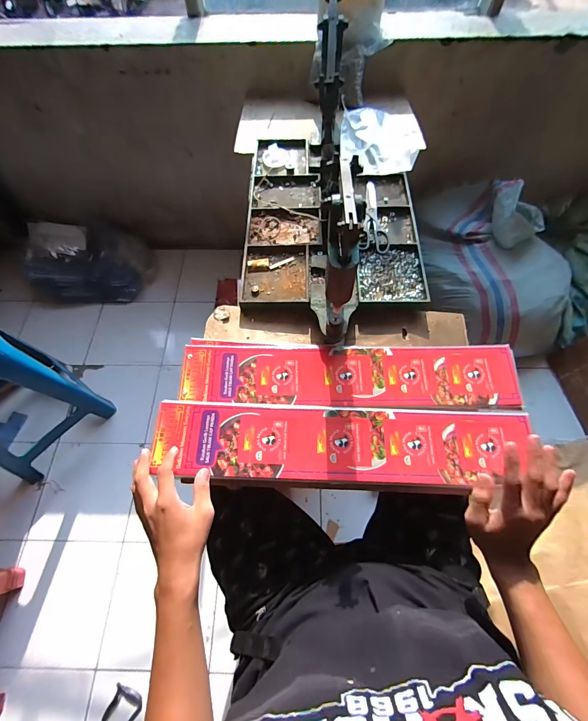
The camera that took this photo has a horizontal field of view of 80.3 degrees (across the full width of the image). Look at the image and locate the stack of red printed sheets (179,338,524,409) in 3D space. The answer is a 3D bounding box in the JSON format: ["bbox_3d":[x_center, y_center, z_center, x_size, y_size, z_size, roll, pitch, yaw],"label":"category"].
[{"bbox_3d":[0.094,0.020,0.602,0.560,0.013,0.120,0,63,1],"label":"stack of red printed sheets"}]

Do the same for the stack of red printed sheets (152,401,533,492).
[{"bbox_3d":[0.071,0.127,0.545,0.552,0.033,0.130,2,63,0],"label":"stack of red printed sheets"}]

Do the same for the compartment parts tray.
[{"bbox_3d":[0.078,-0.324,0.759,0.350,0.030,0.478,1,63,1],"label":"compartment parts tray"}]

